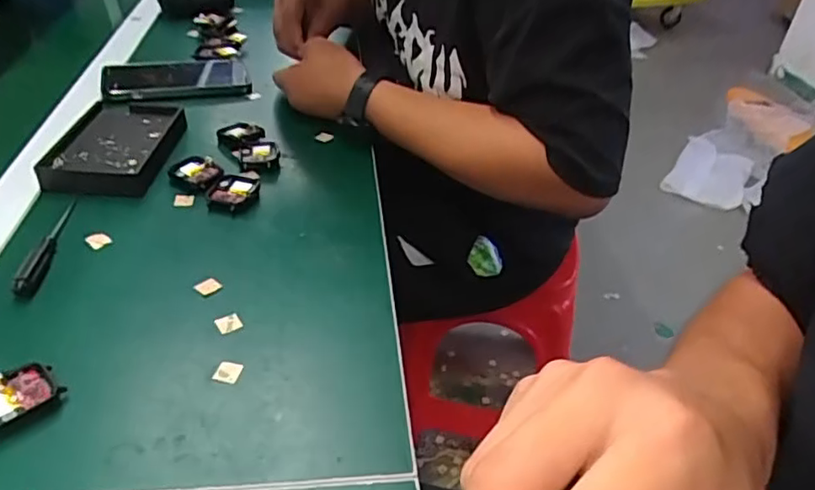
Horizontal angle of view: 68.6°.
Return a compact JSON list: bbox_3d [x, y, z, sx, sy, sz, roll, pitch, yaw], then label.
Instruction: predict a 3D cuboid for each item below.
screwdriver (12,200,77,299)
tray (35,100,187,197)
[{"bbox_3d":[-0.278,-0.003,0.463,0.016,0.012,0.116,-2,38,-9],"label":"screwdriver"},{"bbox_3d":[-0.274,-0.099,0.578,0.093,0.024,0.160,3,38,-2],"label":"tray"}]

